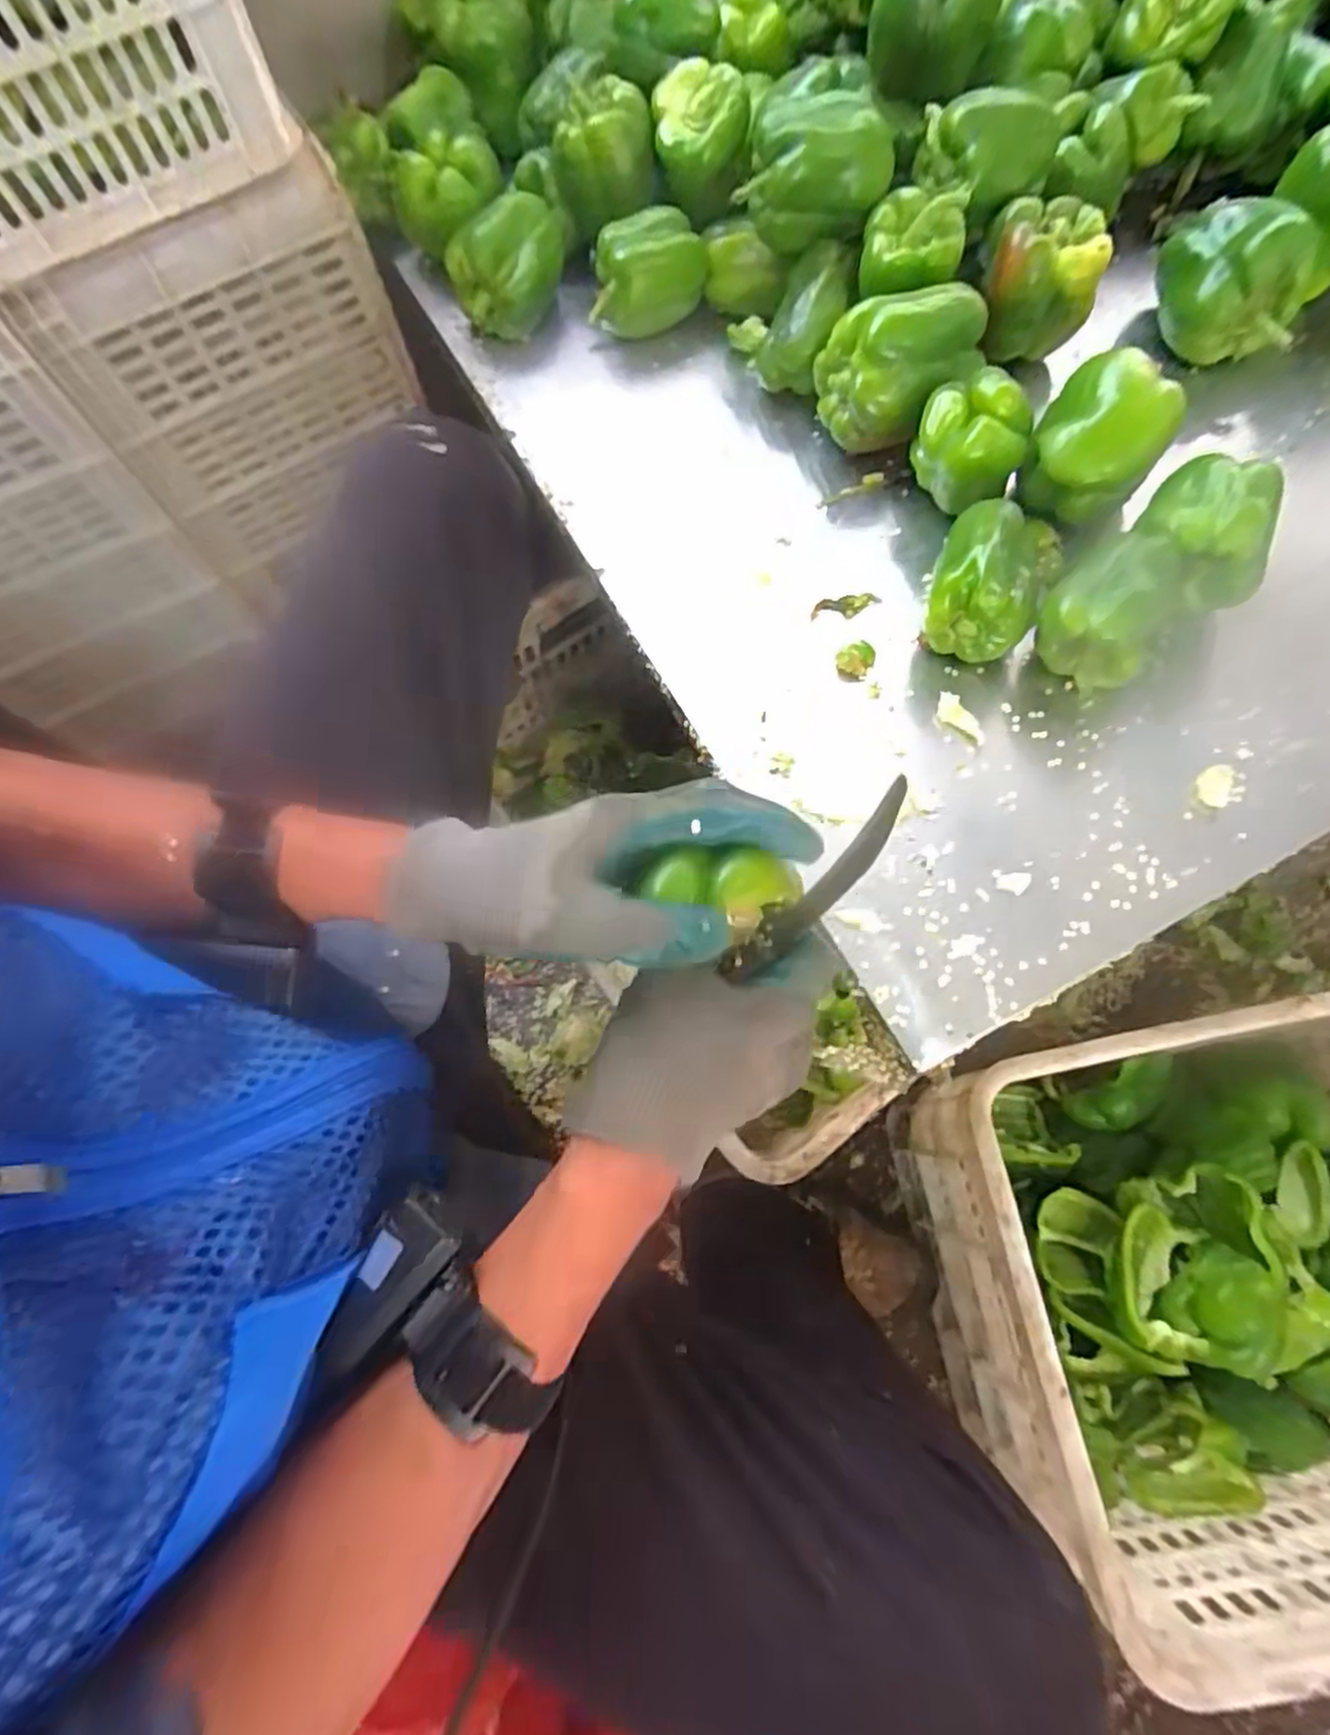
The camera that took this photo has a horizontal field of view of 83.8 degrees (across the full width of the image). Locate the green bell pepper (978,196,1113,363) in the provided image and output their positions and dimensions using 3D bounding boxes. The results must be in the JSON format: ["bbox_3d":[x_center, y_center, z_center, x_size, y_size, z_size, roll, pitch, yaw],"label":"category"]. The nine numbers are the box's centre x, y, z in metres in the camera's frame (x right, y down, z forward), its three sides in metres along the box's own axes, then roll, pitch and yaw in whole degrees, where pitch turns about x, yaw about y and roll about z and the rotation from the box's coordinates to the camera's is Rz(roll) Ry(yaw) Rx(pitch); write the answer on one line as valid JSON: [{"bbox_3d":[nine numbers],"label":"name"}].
[{"bbox_3d":[0.296,-0.469,0.592,0.095,0.069,0.091,22,73,12],"label":"green bell pepper"}]

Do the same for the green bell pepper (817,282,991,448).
[{"bbox_3d":[0.186,-0.379,0.580,0.125,0.092,0.076,-8,69,0],"label":"green bell pepper"}]

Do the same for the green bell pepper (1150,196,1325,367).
[{"bbox_3d":[0.459,-0.475,0.598,0.101,0.083,0.093,9,70,6],"label":"green bell pepper"}]

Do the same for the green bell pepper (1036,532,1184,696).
[{"bbox_3d":[0.297,-0.172,0.502,0.073,0.070,0.092,28,73,13],"label":"green bell pepper"}]

